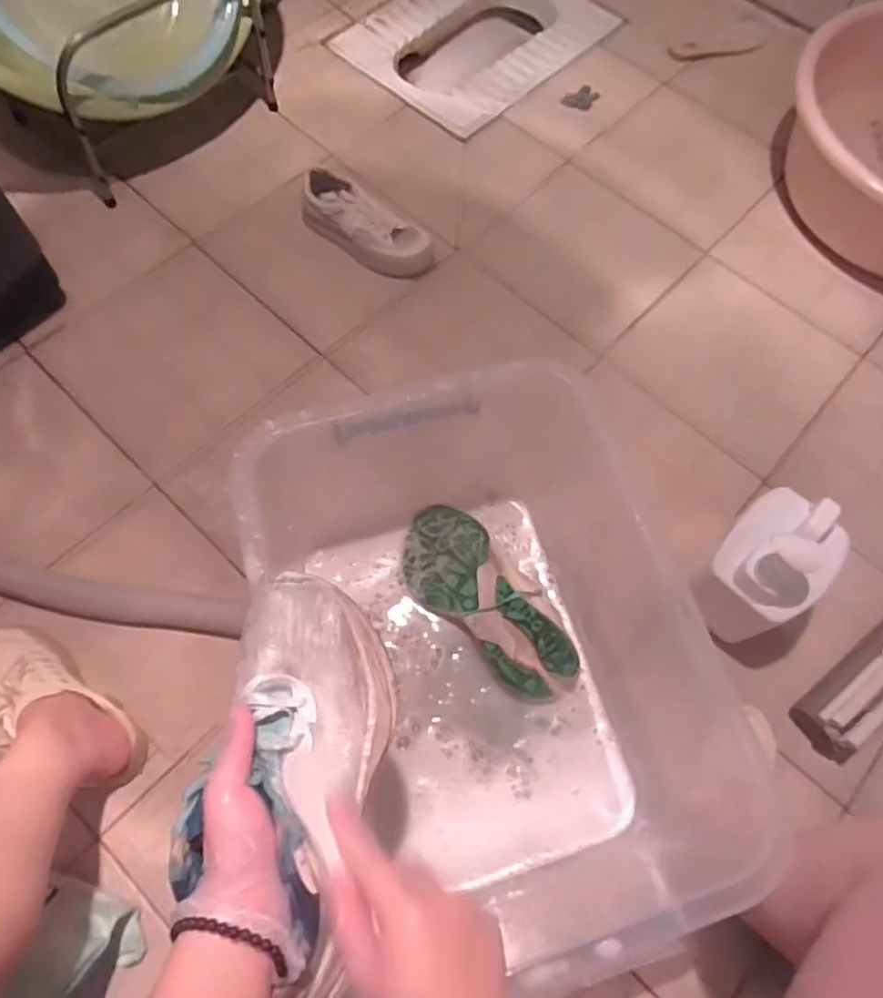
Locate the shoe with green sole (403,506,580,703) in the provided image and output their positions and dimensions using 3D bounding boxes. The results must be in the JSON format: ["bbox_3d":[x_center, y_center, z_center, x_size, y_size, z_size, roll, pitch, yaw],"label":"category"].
[{"bbox_3d":[0.054,0.110,0.744,0.260,0.062,0.109,43,72,15],"label":"shoe with green sole"}]

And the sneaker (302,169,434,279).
[{"bbox_3d":[-0.122,-0.436,1.046,0.226,0.083,0.084,31,70,11],"label":"sneaker"}]

